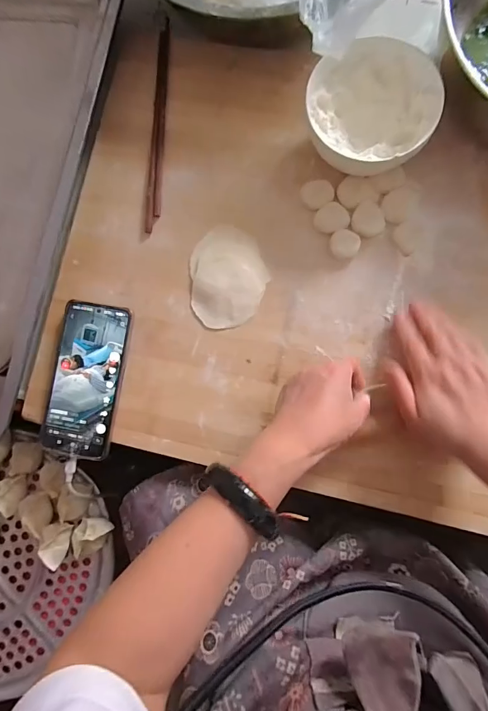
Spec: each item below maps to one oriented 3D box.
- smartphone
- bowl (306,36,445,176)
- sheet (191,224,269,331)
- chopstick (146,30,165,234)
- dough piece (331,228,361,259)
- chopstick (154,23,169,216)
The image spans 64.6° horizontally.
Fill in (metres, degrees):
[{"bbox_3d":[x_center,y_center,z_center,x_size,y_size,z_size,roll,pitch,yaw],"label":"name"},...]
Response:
[{"bbox_3d":[-0.169,0.025,0.419,0.077,0.013,0.162,9,86,6],"label":"smartphone"},{"bbox_3d":[0.127,-0.252,0.397,0.121,0.058,0.136,-3,85,5],"label":"bowl"},{"bbox_3d":[-0.017,-0.086,0.419,0.080,0.008,0.108,-3,85,5],"label":"sheet"},{"bbox_3d":[-0.103,-0.264,0.451,0.008,0.010,0.249,1,86,6],"label":"chopstick"},{"bbox_3d":[0.108,-0.119,0.412,0.031,0.006,0.030,0,85,5],"label":"dough piece"},{"bbox_3d":[-0.096,-0.280,0.452,0.008,0.010,0.244,1,86,5],"label":"chopstick"}]

